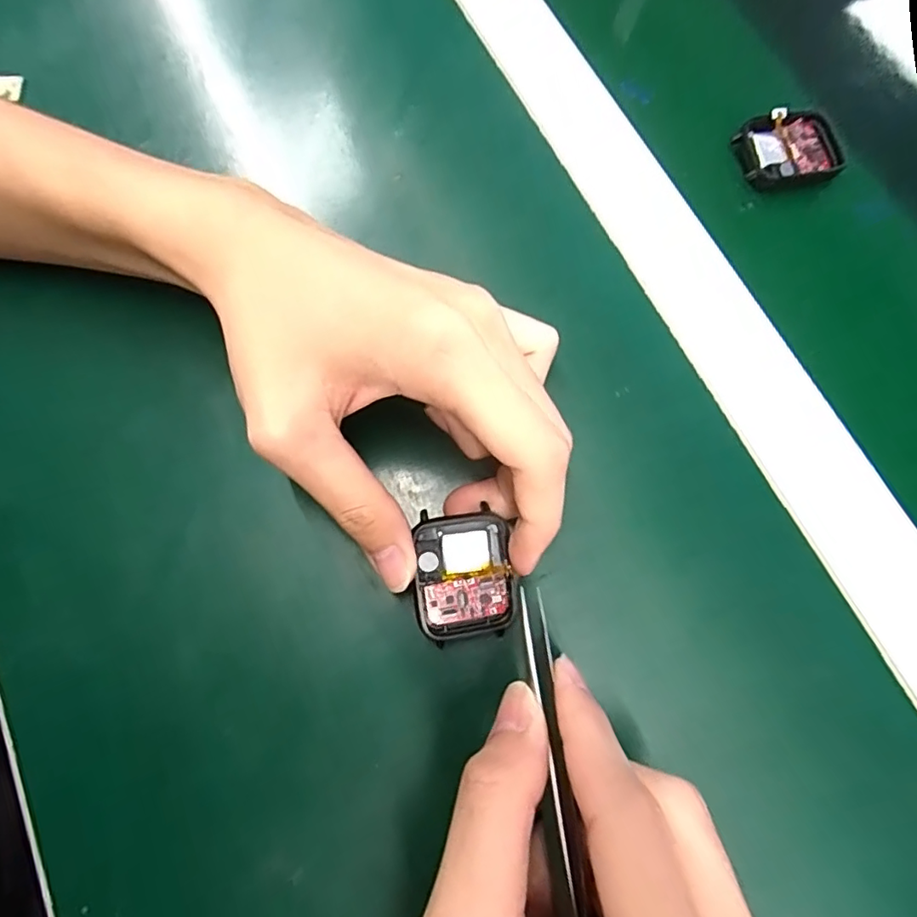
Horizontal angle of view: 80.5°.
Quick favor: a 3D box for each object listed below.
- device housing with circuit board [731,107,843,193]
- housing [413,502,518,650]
[{"bbox_3d":[0.159,-0.147,0.262,0.046,0.011,0.038,-5,75,-2],"label":"device housing with circuit board"},{"bbox_3d":[0.003,0.044,0.199,0.035,0.004,0.044,-5,89,-11],"label":"housing"}]

